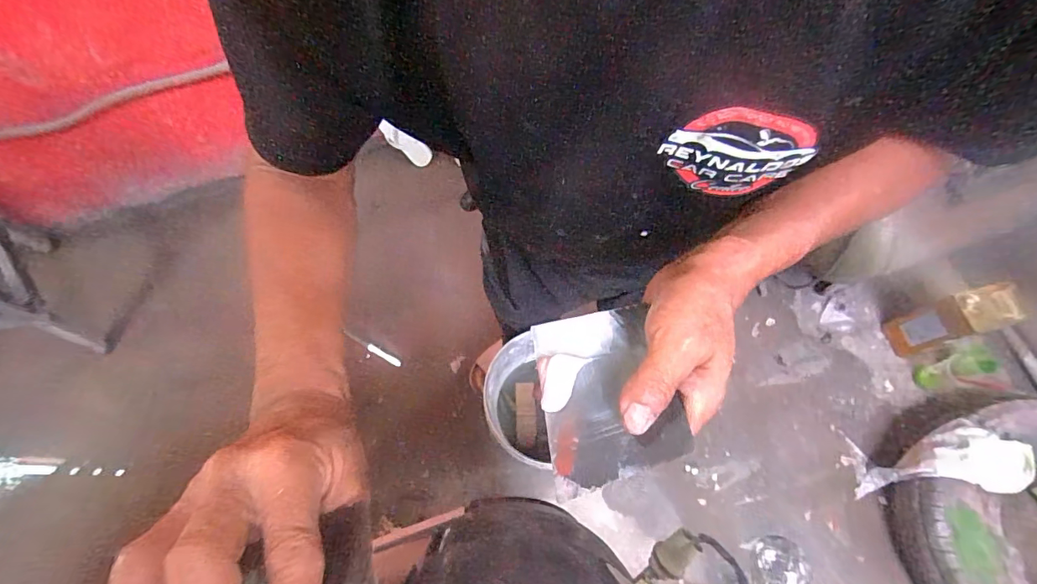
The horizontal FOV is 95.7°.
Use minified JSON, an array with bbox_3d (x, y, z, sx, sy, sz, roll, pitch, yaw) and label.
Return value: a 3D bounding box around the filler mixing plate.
[{"bbox_3d":[0.053,0.063,0.308,0.084,0.009,0.115,-21,54,16],"label":"filler mixing plate"}]

